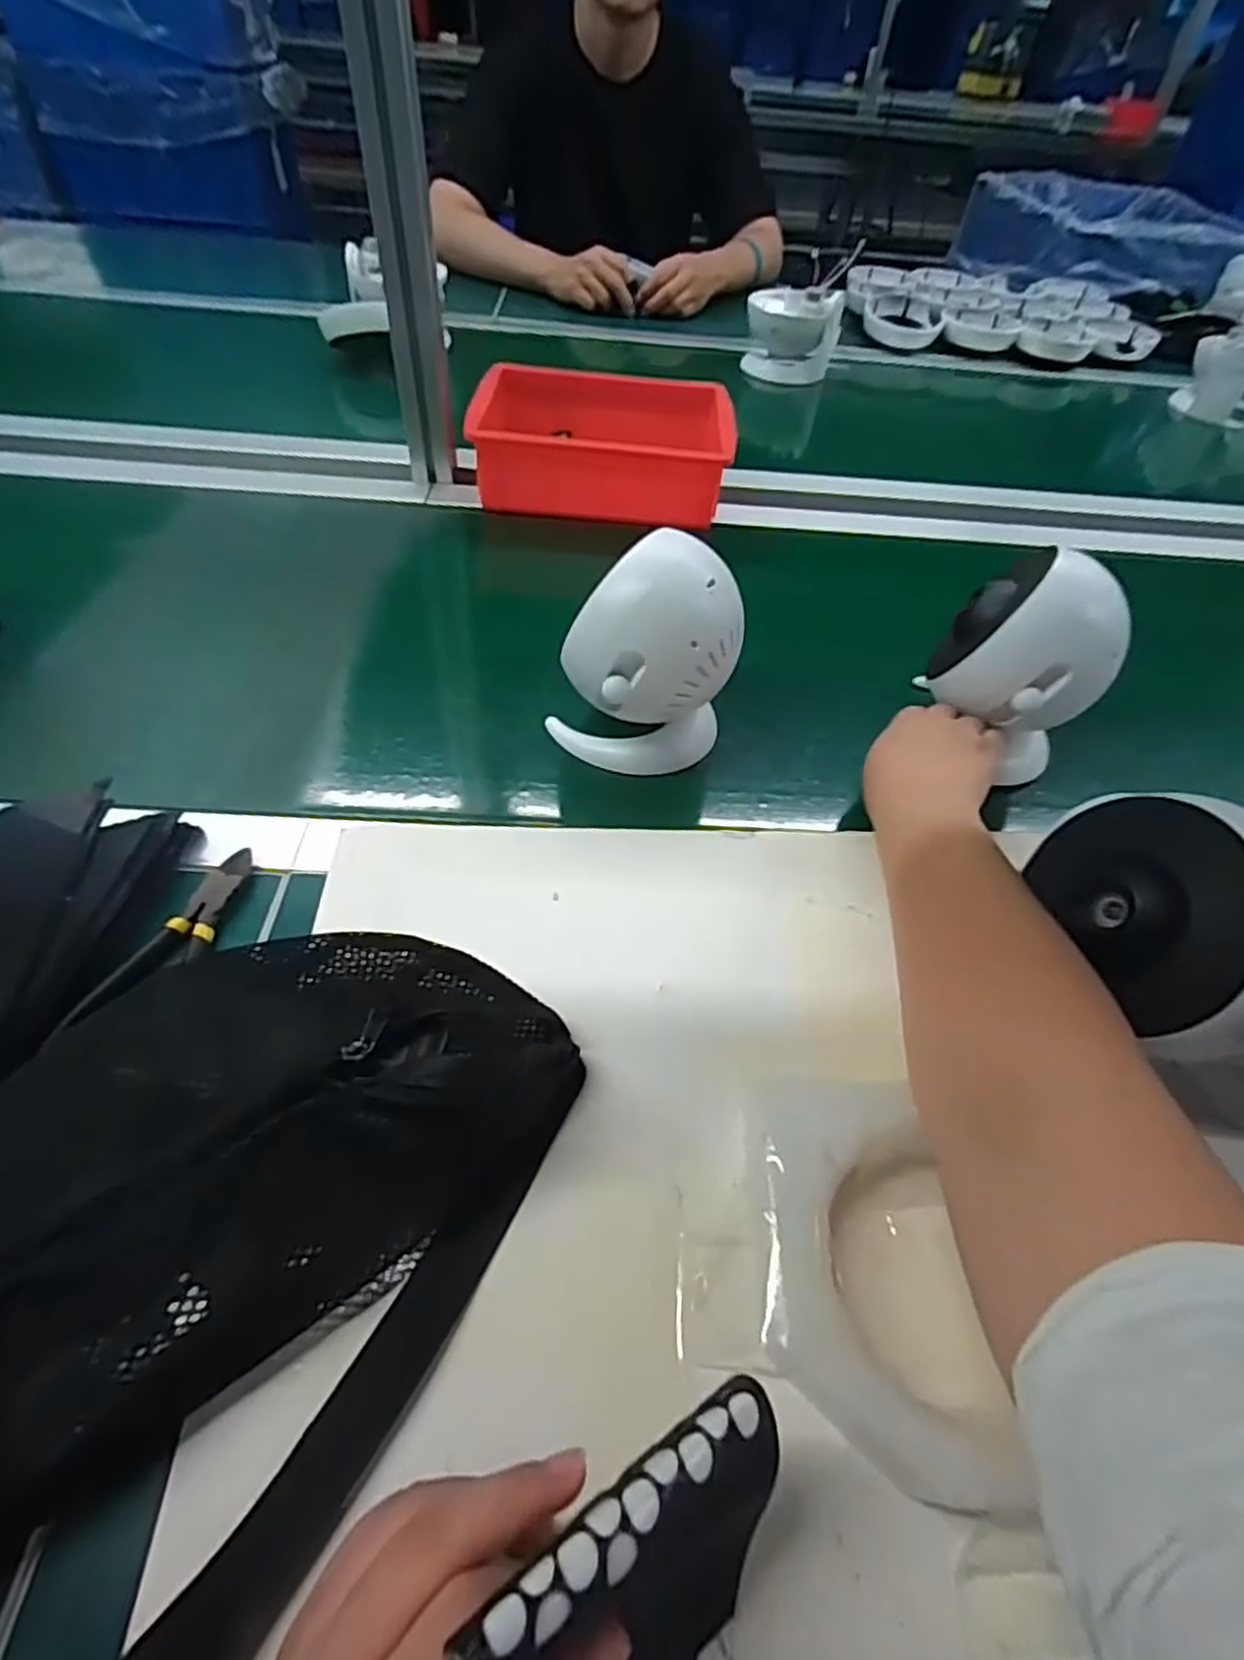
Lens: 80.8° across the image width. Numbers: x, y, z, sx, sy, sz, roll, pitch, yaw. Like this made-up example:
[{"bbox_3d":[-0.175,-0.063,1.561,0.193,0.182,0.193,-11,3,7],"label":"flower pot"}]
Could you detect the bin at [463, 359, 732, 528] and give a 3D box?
[{"bbox_3d":[-0.017,-0.386,0.725,0.234,0.068,0.174,6,50,1],"label":"bin"}]

